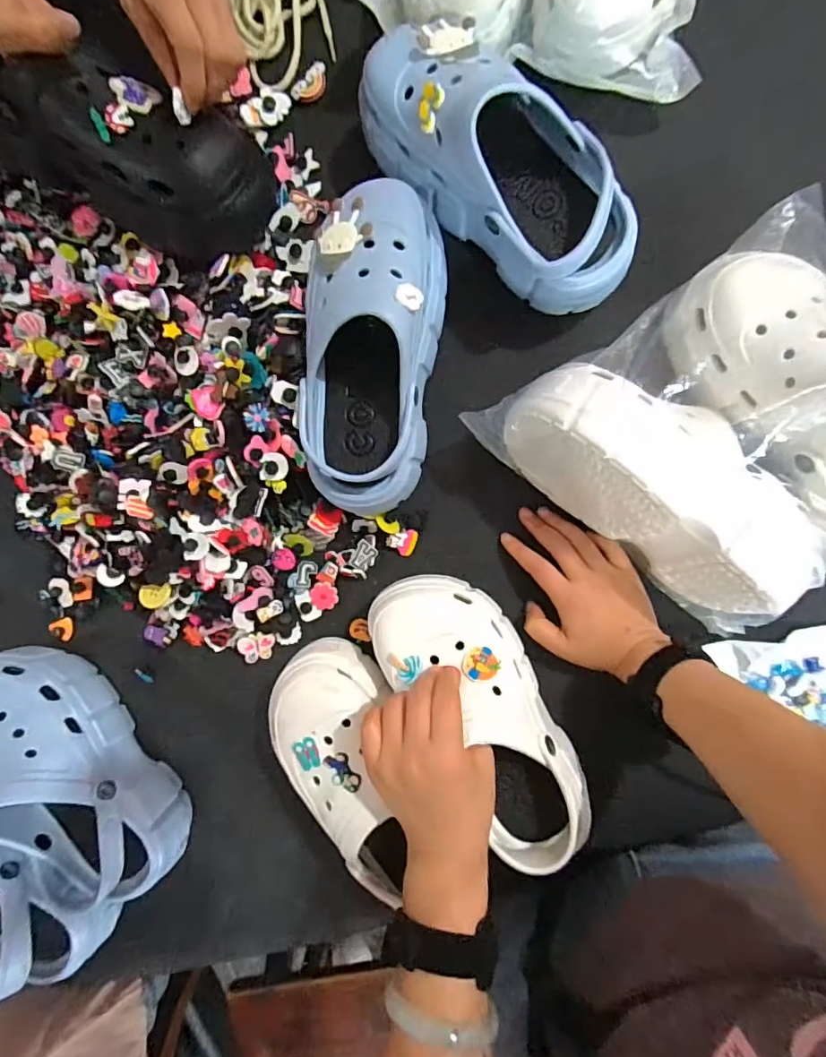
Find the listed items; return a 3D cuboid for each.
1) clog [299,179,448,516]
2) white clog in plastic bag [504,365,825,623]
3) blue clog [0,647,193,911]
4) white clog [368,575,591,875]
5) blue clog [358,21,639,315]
[{"bbox_3d":[-0.037,-0.143,0.416,0.108,0.094,0.259,7,92,5],"label":"clog"},{"bbox_3d":[0.194,-0.037,0.396,0.256,0.100,0.115,36,94,3],"label":"white clog in plastic bag"},{"bbox_3d":[-0.320,0.225,0.465,0.108,0.097,0.255,-37,89,5],"label":"blue clog"},{"bbox_3d":[0.056,0.145,0.403,0.102,0.074,0.238,-31,85,5],"label":"white clog"},{"bbox_3d":[0.066,-0.285,0.392,0.100,0.088,0.257,-43,88,5],"label":"blue clog"}]

